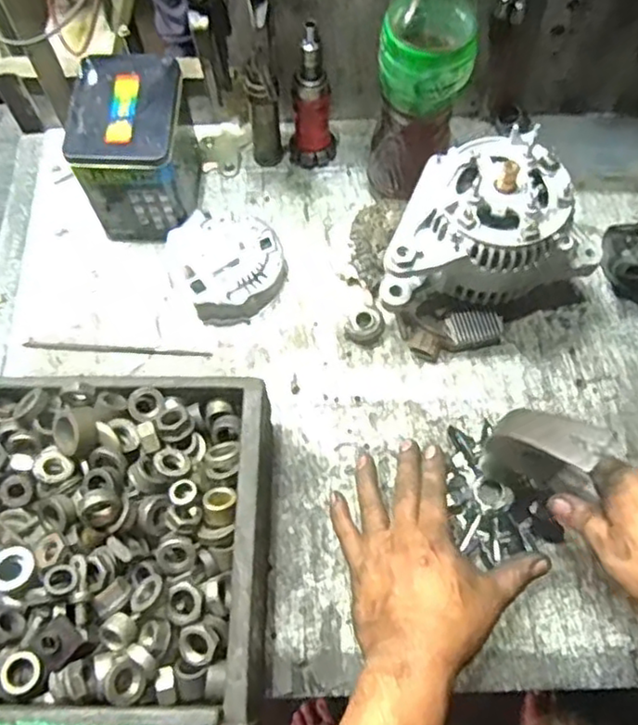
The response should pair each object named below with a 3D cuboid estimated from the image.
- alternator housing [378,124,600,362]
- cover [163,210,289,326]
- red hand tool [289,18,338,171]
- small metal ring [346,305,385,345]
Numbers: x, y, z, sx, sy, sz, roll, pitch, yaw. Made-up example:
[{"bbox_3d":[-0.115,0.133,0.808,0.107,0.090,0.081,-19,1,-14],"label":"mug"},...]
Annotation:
[{"bbox_3d":[0.137,-0.103,0.591,0.178,0.142,0.139,-29,70,-13],"label":"alternator housing"},{"bbox_3d":[-0.090,-0.101,0.650,0.107,0.039,0.113,-38,72,-16],"label":"cover"},{"bbox_3d":[-0.004,-0.266,0.659,0.046,0.154,0.042,1,66,0],"label":"red hand tool"},{"bbox_3d":[0.045,-0.037,0.626,0.032,0.019,0.034,0,66,-1],"label":"small metal ring"}]

